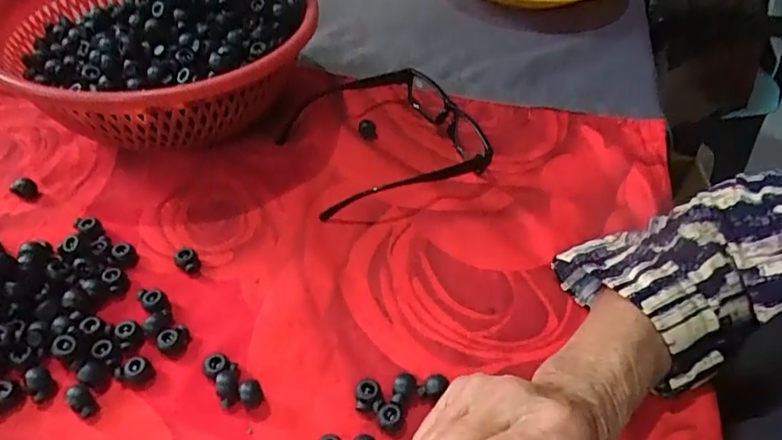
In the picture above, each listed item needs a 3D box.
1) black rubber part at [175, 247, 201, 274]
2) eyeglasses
[{"bbox_3d":[-0.143,0.029,0.381,0.014,0.012,0.016,-24,54,-26],"label":"black rubber part"},{"bbox_3d":[-0.013,-0.081,0.471,0.165,0.039,0.162,-6,48,-12],"label":"eyeglasses"}]

